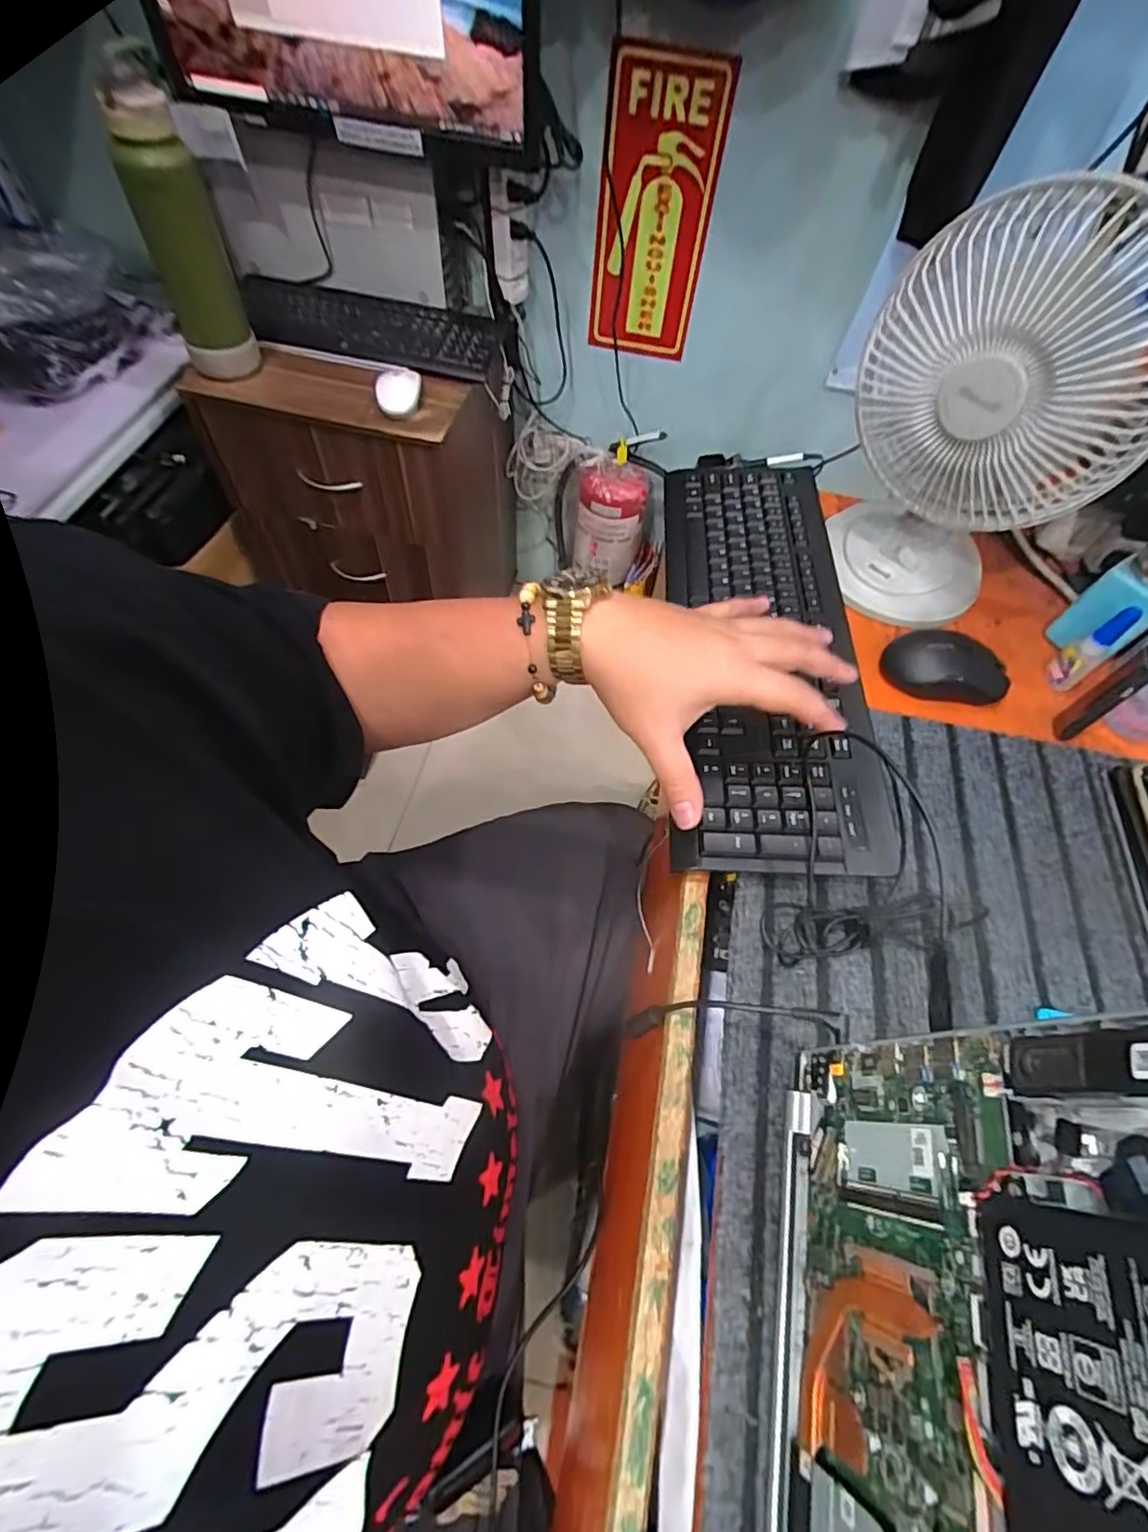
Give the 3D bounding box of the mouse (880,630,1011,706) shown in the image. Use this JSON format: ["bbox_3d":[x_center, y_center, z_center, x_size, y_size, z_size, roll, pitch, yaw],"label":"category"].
[{"bbox_3d":[0.308,-0.083,0.498,0.101,0.034,0.052,8,59,1],"label":"mouse"}]

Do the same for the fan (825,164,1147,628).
[{"bbox_3d":[0.298,-0.248,0.446,0.185,0.279,0.110,33,62,15],"label":"fan"}]

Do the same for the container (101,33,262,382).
[{"bbox_3d":[-0.530,-0.718,0.821,0.105,0.332,0.121,-22,63,-16],"label":"container"}]

